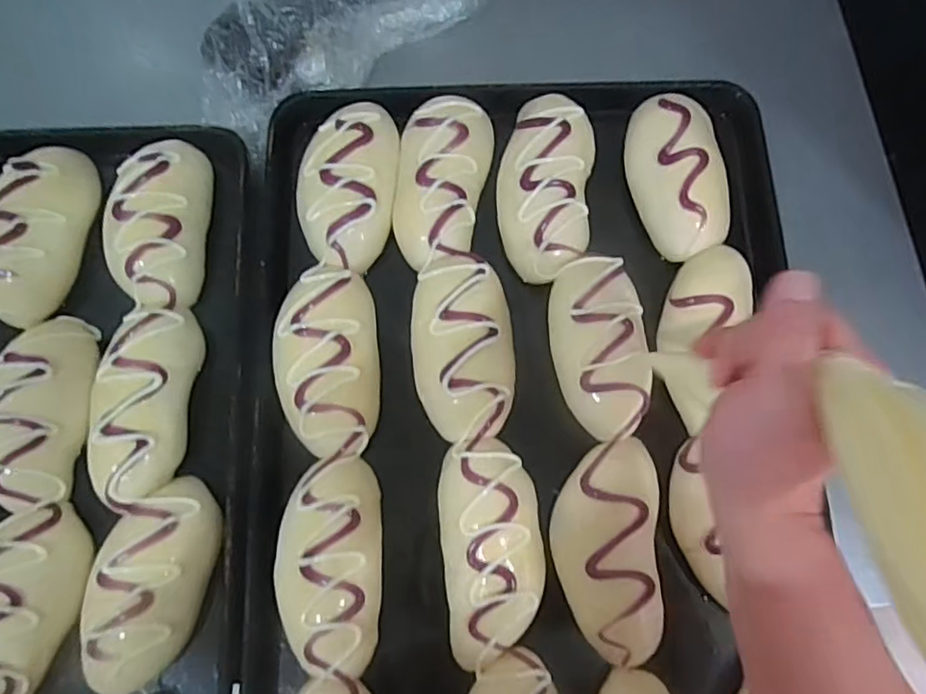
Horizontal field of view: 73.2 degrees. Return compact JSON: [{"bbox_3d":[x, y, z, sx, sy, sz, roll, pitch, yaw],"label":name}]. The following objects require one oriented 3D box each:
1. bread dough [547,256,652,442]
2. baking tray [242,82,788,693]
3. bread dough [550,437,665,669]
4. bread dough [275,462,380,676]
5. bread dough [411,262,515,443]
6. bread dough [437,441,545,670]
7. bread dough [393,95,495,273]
[{"bbox_3d":[0.104,-0.001,0.462,0.067,0.035,0.132,-10,77,-3],"label":"bread dough"},{"bbox_3d":[0.047,0.076,0.457,0.390,0.064,0.589,-2,76,-1],"label":"baking tray"},{"bbox_3d":[0.101,0.140,0.435,0.071,0.031,0.146,2,76,0],"label":"bread dough"},{"bbox_3d":[-0.092,0.148,0.422,0.069,0.030,0.139,-2,76,-1],"label":"bread dough"},{"bbox_3d":[0.001,0.001,0.458,0.073,0.034,0.130,-2,76,-1],"label":"bread dough"},{"bbox_3d":[0.021,0.139,0.430,0.070,0.032,0.146,-6,77,-2],"label":"bread dough"},{"bbox_3d":[-0.016,-0.135,0.491,0.070,0.030,0.141,7,77,1],"label":"bread dough"}]

